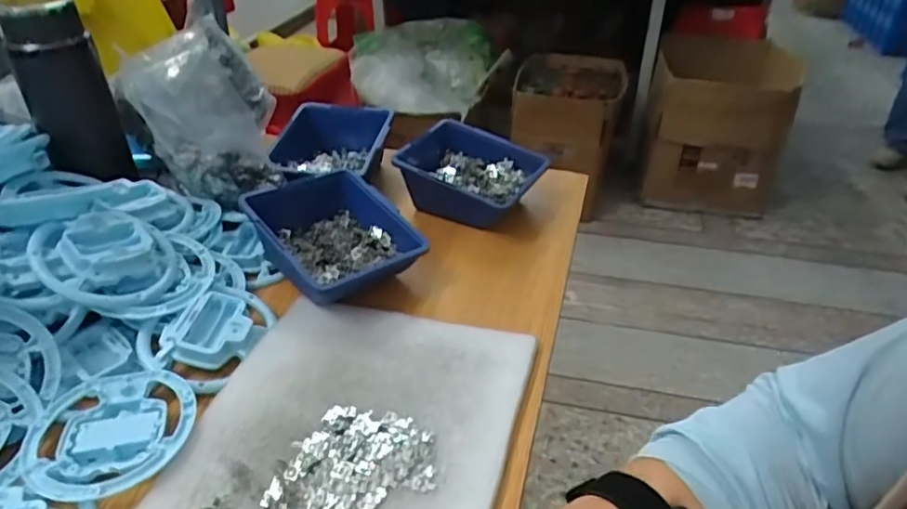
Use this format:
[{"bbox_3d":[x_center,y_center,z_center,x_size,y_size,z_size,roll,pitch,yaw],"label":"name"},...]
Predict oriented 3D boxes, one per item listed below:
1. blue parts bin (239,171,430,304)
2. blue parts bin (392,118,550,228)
[{"bbox_3d":[-0.109,-0.016,0.560,0.117,0.065,0.141,-26,44,-32],"label":"blue parts bin"},{"bbox_3d":[0.010,-0.083,0.665,0.156,0.067,0.111,16,38,20],"label":"blue parts bin"}]

